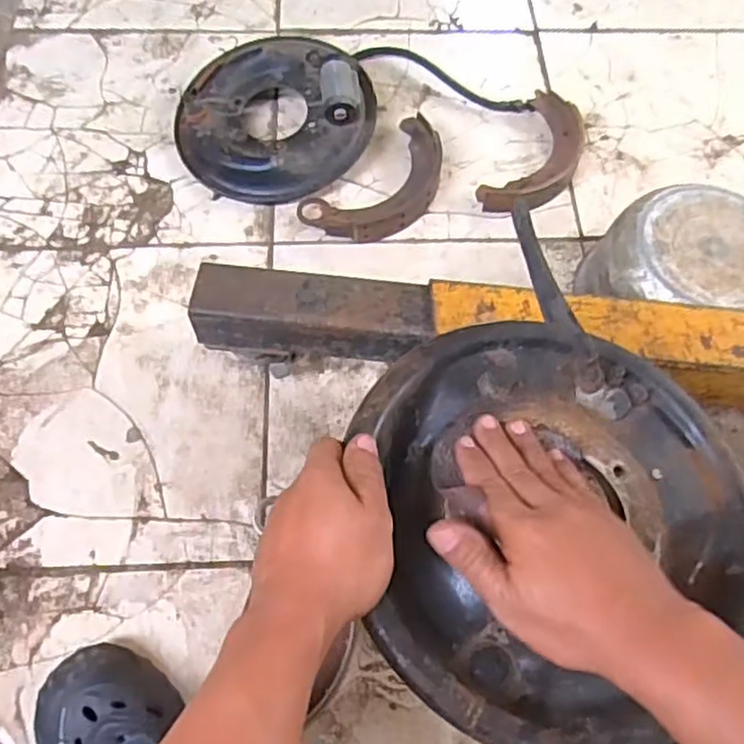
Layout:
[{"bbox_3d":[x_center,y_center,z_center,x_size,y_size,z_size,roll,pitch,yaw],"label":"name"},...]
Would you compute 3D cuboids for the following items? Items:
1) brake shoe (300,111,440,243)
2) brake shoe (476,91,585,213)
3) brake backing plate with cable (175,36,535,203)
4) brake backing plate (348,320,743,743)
[{"bbox_3d":[0.022,-0.245,0.928,0.121,0.032,0.224,41,71,15],"label":"brake shoe"},{"bbox_3d":[0.233,-0.295,0.956,0.102,0.035,0.223,27,67,10],"label":"brake shoe"},{"bbox_3d":[-0.036,-0.393,0.972,0.480,0.083,0.255,-20,68,-11],"label":"brake backing plate with cable"},{"bbox_3d":[0.122,0.087,0.429,0.243,0.050,0.259,1,65,-2],"label":"brake backing plate"}]

